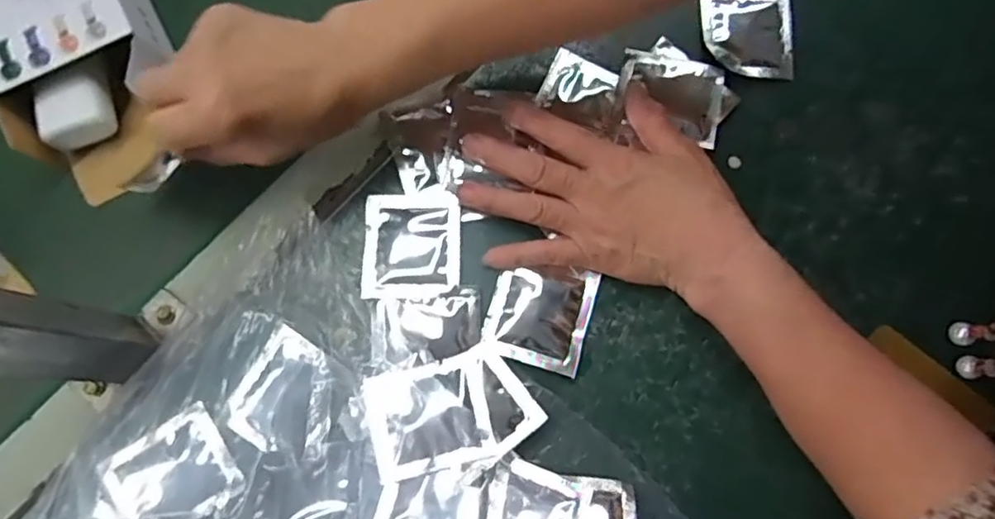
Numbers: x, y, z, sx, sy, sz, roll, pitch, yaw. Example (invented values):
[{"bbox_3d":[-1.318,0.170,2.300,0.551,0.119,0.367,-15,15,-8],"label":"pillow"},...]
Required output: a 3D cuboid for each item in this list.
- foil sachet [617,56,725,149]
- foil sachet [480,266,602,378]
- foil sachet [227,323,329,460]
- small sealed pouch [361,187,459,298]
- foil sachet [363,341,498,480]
[{"bbox_3d":[0.119,-0.112,0.428,0.070,0.011,0.058,13,78,6],"label":"foil sachet"},{"bbox_3d":[0.028,0.034,0.394,0.063,0.006,0.067,17,71,3],"label":"foil sachet"},{"bbox_3d":[-0.128,0.085,0.382,0.063,0.006,0.069,30,79,7],"label":"foil sachet"},{"bbox_3d":[-0.058,-0.011,0.406,0.062,0.004,0.072,-3,77,0],"label":"small sealed pouch"},{"bbox_3d":[-0.041,0.093,0.371,0.071,0.012,0.060,-15,77,-2],"label":"foil sachet"}]

